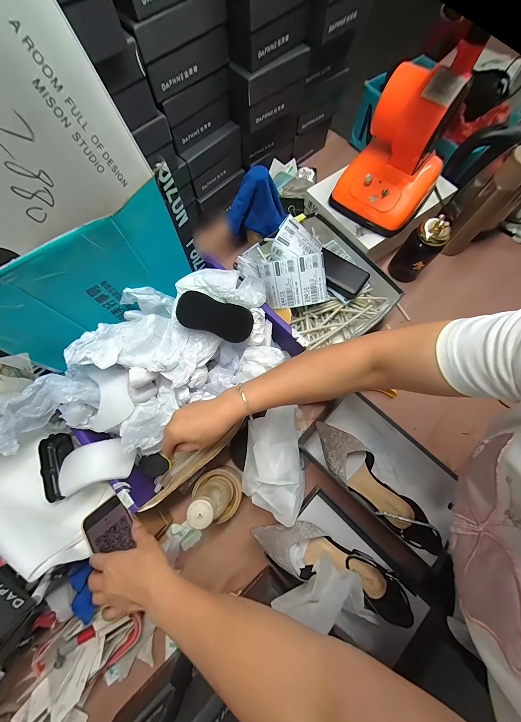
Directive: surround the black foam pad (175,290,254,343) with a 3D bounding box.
[{"bbox_3d":[-0.077,-0.075,0.436,0.126,0.028,0.060,17,94,-2],"label":"black foam pad"}]

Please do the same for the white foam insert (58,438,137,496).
[{"bbox_3d":[-0.261,0.164,0.412,0.103,0.015,0.067,-8,58,-29],"label":"white foam insert"}]

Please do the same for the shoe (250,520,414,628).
[{"bbox_3d":[0.117,0.347,0.436,0.264,0.092,0.074,23,75,7],"label":"shoe"}]

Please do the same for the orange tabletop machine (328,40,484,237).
[{"bbox_3d":[0.290,-0.423,0.516,0.180,0.196,0.205,36,77,10],"label":"orange tabletop machine"}]

